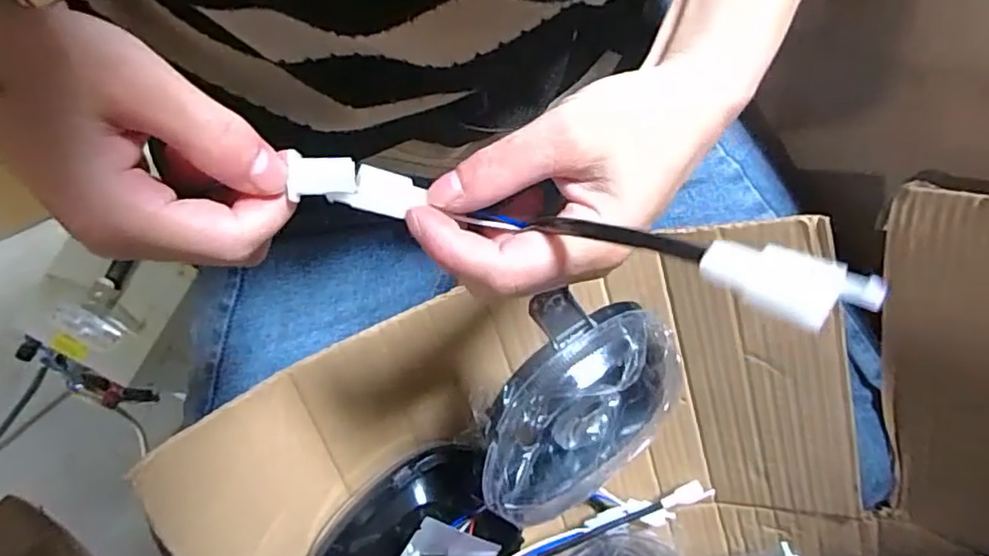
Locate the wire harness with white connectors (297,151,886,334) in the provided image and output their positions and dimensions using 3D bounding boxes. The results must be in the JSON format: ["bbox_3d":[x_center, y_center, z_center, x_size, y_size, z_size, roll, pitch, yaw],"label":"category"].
[{"bbox_3d":[0.013,-0.015,0.167,0.160,0.027,0.021,14,74,26],"label":"wire harness with white connectors"}]

